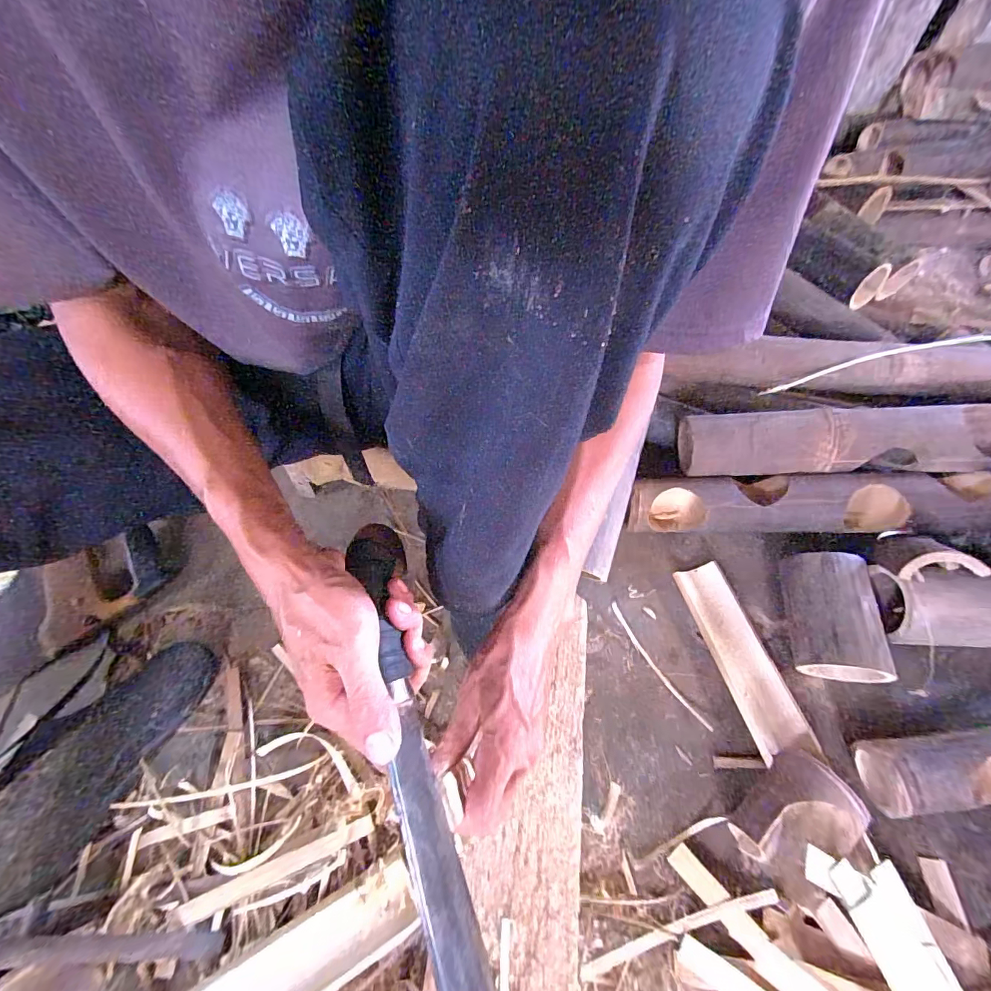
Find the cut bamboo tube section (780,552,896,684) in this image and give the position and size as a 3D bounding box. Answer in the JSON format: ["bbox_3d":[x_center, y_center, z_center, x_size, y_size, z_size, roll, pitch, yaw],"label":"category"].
[{"bbox_3d":[0.364,0.133,0.497,0.072,0.069,0.129,6,60,3],"label":"cut bamboo tube section"}]

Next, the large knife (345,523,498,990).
[{"bbox_3d":[-0.038,0.153,0.240,0.026,0.032,0.306,-15,62,-9],"label":"large knife"}]

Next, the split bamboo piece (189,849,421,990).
[{"bbox_3d":[-0.154,0.382,0.371,0.186,0.022,0.058,-26,63,-14],"label":"split bamboo piece"}]

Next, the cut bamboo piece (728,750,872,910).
[{"bbox_3d":[0.274,0.295,0.403,0.101,0.060,0.082,-38,66,-20],"label":"cut bamboo piece"}]

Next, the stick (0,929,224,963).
[{"bbox_3d":[-0.342,0.370,0.368,0.216,0.027,0.021,13,58,-15],"label":"stick"}]

